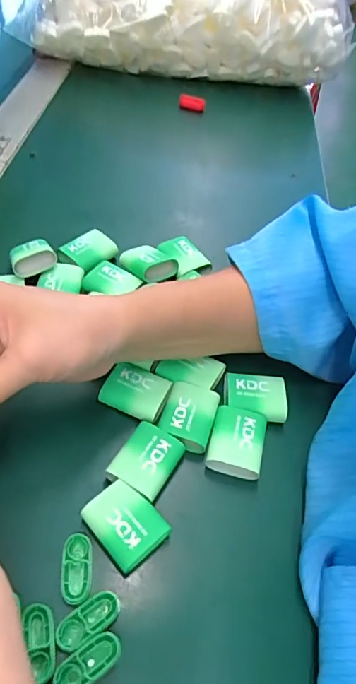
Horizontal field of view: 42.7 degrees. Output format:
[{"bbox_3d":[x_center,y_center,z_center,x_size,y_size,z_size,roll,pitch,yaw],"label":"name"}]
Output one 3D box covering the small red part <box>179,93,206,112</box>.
[{"bbox_3d":[0.019,-0.316,0.602,0.033,0.018,0.016,8,41,1],"label":"small red part"}]

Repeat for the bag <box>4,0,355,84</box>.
[{"bbox_3d":[0.013,-0.451,0.618,0.431,0.181,0.163,10,42,4],"label":"bag"}]

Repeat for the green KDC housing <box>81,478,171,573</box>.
[{"bbox_3d":[-0.030,0.105,0.261,0.043,0.018,0.034,36,49,29],"label":"green KDC housing"}]

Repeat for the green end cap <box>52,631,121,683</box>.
[{"bbox_3d":[-0.044,0.157,0.221,0.034,0.005,0.016,-23,49,-29],"label":"green end cap"}]

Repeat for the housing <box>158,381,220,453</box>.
[{"bbox_3d":[0.007,0.049,0.308,0.034,0.013,0.043,15,42,9],"label":"housing"}]

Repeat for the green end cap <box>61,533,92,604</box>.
[{"bbox_3d":[-0.055,0.122,0.247,0.016,0.007,0.033,-1,42,-8],"label":"green end cap"}]

